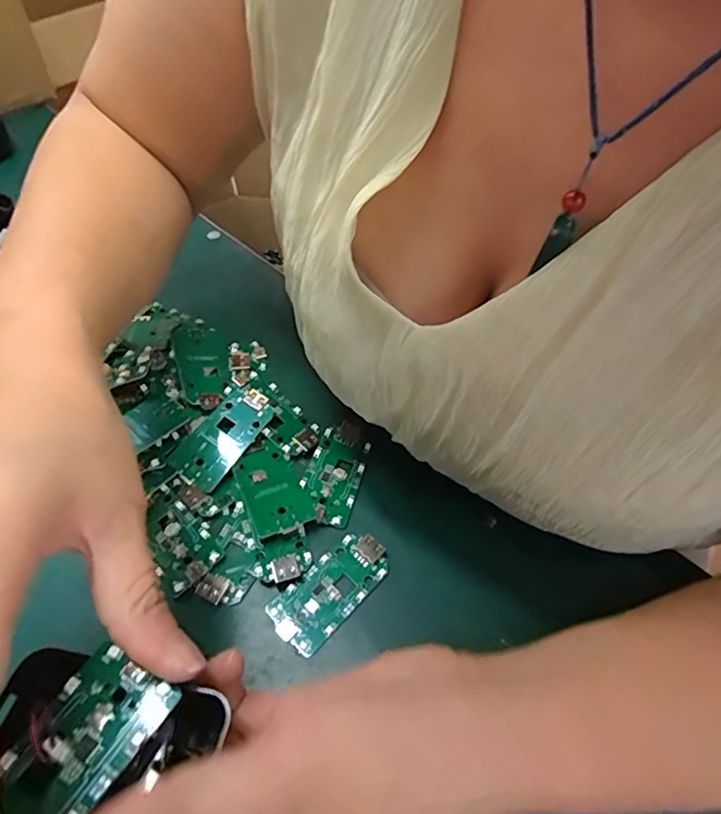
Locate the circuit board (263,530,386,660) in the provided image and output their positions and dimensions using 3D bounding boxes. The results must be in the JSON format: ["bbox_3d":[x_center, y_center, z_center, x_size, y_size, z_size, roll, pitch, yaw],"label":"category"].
[{"bbox_3d":[-0.014,0.089,0.271,0.063,0.004,0.031,-38,61,-24],"label":"circuit board"}]

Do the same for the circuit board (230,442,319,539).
[{"bbox_3d":[-0.048,0.044,0.297,0.033,0.010,0.054,-23,56,-15],"label":"circuit board"}]

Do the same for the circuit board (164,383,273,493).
[{"bbox_3d":[-0.077,0.015,0.309,0.031,0.004,0.063,30,65,11],"label":"circuit board"}]

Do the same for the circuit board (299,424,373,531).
[{"bbox_3d":[-0.014,0.035,0.308,0.030,0.004,0.061,14,55,12],"label":"circuit board"}]

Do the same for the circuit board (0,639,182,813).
[{"bbox_3d":[-0.080,0.095,0.152,0.031,0.006,0.052,25,58,19],"label":"circuit board"}]

